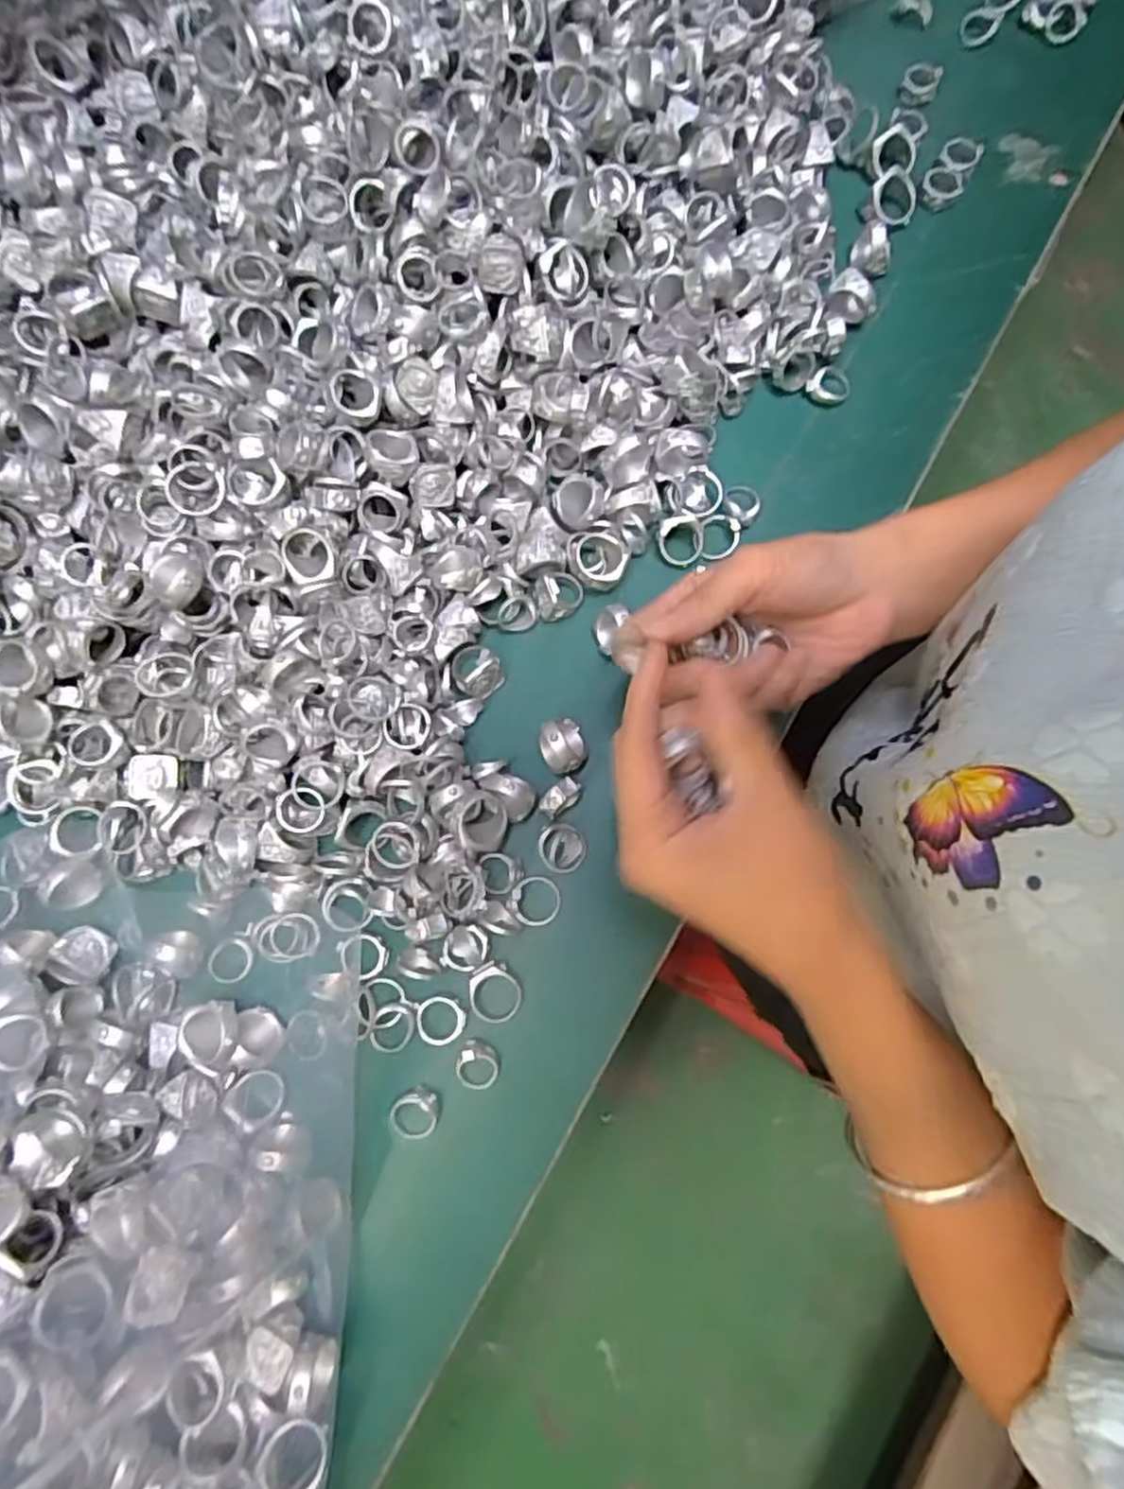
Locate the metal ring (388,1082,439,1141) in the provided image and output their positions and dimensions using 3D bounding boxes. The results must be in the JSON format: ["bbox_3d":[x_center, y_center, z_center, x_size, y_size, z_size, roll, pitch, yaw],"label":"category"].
[{"bbox_3d":[-0.068,0.172,0.337,0.025,0.008,0.021,-35,80,-7],"label":"metal ring"}]

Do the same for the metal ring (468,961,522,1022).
[{"bbox_3d":[-0.033,0.118,0.345,0.024,0.011,0.027,-33,80,-7],"label":"metal ring"}]

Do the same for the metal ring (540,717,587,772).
[{"bbox_3d":[0.000,-0.001,0.361,0.021,0.025,0.027,-15,79,-3],"label":"metal ring"}]

